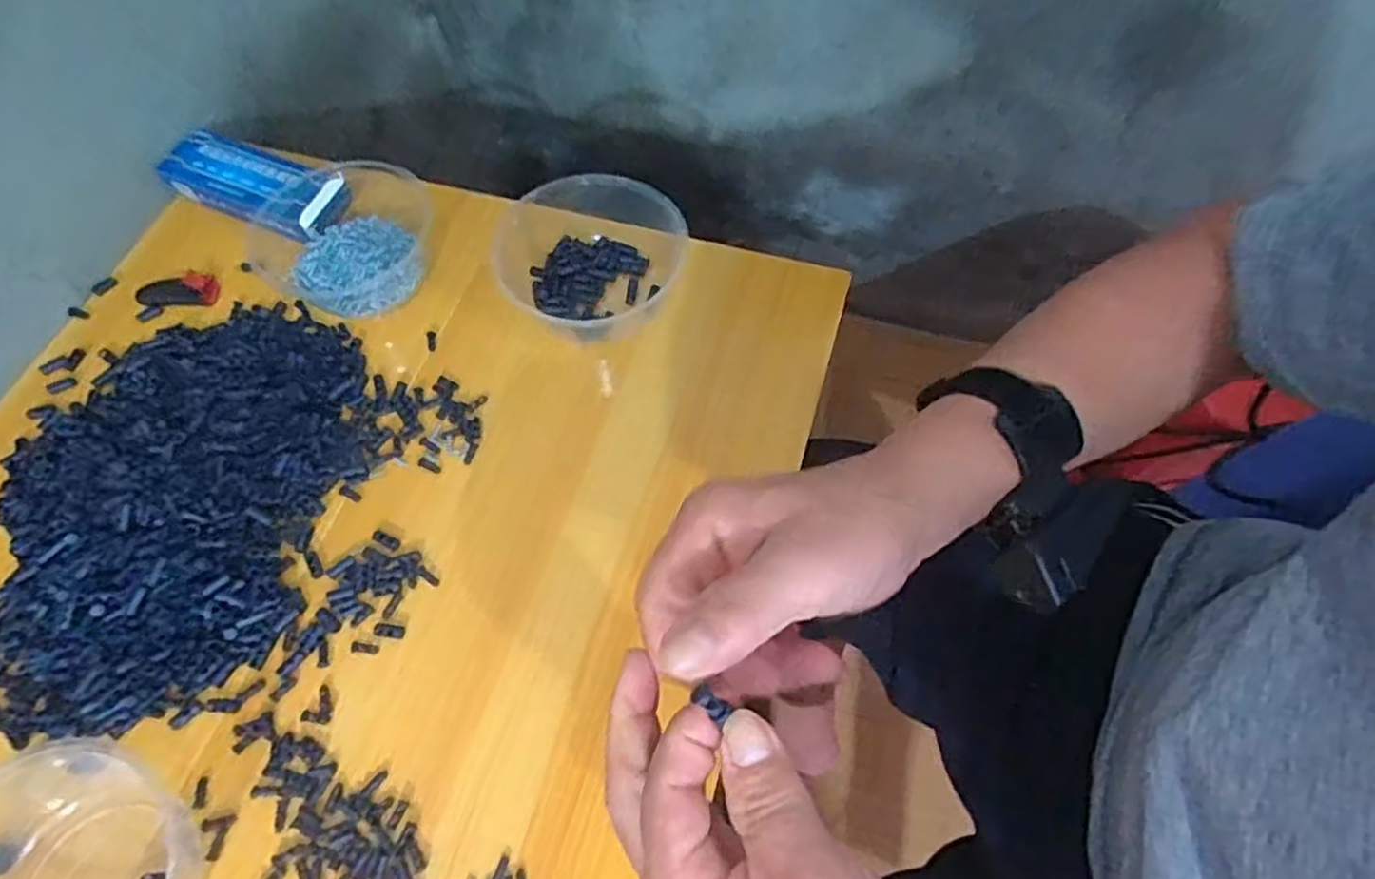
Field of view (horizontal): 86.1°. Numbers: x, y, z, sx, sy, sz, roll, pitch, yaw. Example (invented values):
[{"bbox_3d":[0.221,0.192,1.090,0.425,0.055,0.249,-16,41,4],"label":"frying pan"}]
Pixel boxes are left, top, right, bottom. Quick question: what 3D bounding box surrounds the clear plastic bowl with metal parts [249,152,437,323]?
[{"bbox_3d":[-0.273,-0.162,0.594,0.138,0.041,0.143,0,61,1],"label":"clear plastic bowl with metal parts"}]

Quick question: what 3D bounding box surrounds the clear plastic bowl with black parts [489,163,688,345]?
[{"bbox_3d":[-0.077,-0.150,0.571,0.139,0.067,0.131,0,61,1],"label":"clear plastic bowl with black parts"}]

